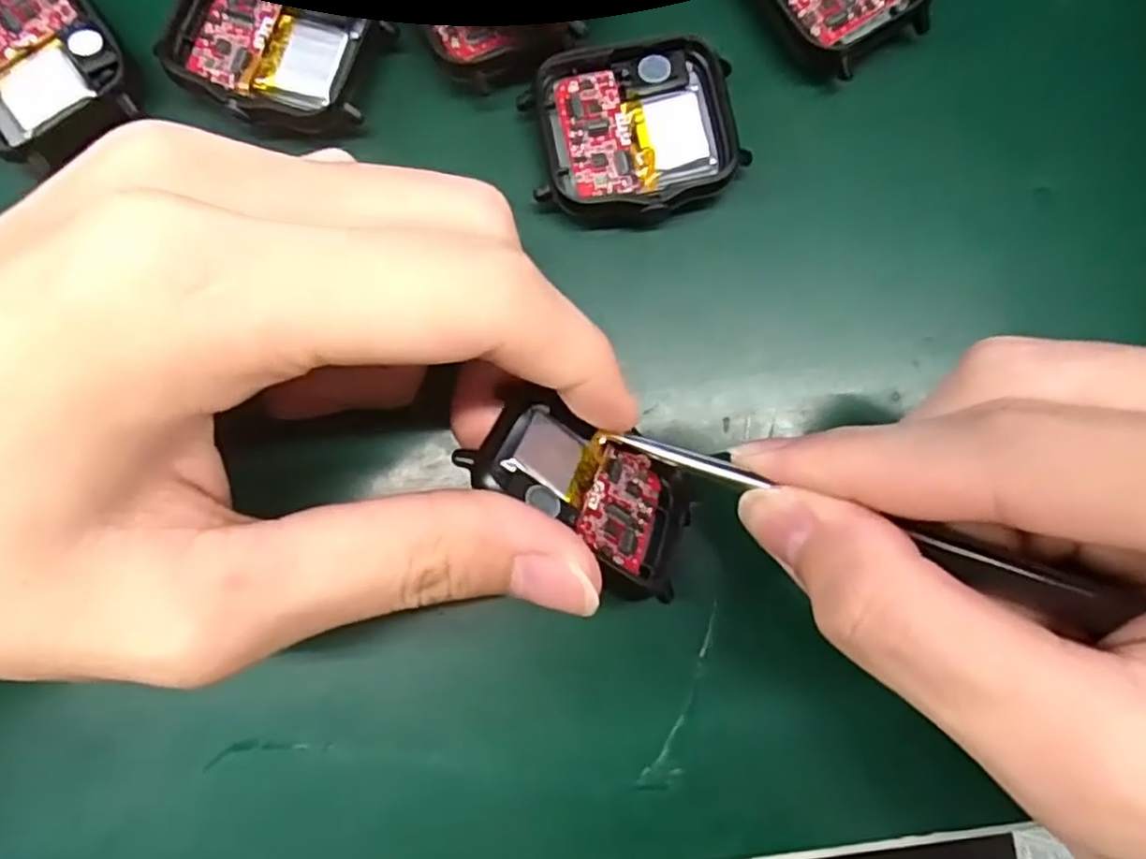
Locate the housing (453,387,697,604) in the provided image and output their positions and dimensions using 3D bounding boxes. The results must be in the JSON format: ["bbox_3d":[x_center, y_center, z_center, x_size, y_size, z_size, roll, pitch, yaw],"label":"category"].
[{"bbox_3d":[0.004,0.010,0.142,0.046,0.008,0.035,37,39,-6],"label":"housing"}]

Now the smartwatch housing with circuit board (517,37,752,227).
[{"bbox_3d":[0.014,-0.066,0.165,0.045,0.013,0.040,-10,82,-2],"label":"smartwatch housing with circuit board"}]

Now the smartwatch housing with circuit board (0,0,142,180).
[{"bbox_3d":[-0.122,-0.083,0.161,0.037,0.008,0.045,-31,84,-5],"label":"smartwatch housing with circuit board"}]

